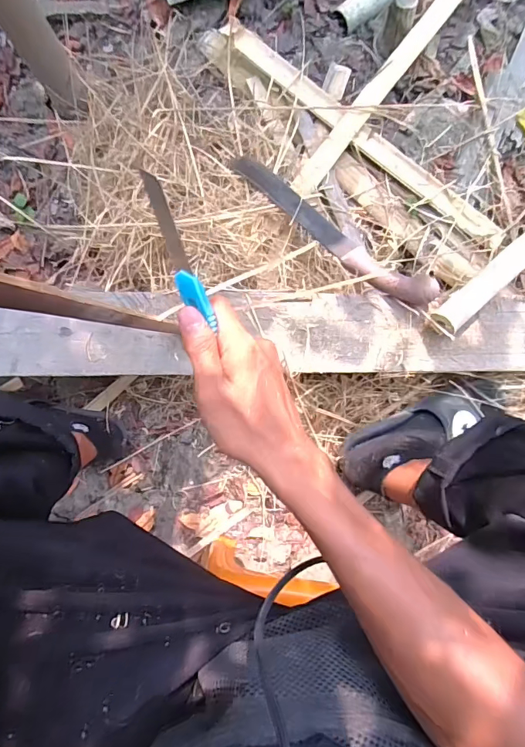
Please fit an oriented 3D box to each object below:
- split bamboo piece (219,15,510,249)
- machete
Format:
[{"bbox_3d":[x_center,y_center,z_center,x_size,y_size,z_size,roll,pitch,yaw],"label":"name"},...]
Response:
[{"bbox_3d":[0.163,-0.389,0.708,0.547,0.030,0.049,39,83,7],"label":"split bamboo piece"},{"bbox_3d":[0.086,-0.223,0.643,0.052,0.033,0.400,-41,63,-2],"label":"machete"}]

